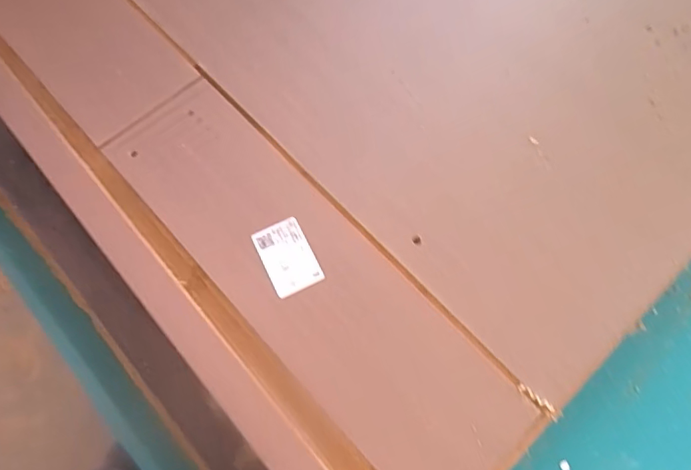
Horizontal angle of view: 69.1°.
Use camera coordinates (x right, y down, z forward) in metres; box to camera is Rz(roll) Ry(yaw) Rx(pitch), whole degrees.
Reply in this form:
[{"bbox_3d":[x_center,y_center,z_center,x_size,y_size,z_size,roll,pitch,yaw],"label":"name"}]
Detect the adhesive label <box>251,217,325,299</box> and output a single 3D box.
[{"bbox_3d":[-0.049,0.019,0.423,0.042,0.004,0.062,-24,70,-12],"label":"adhesive label"}]

